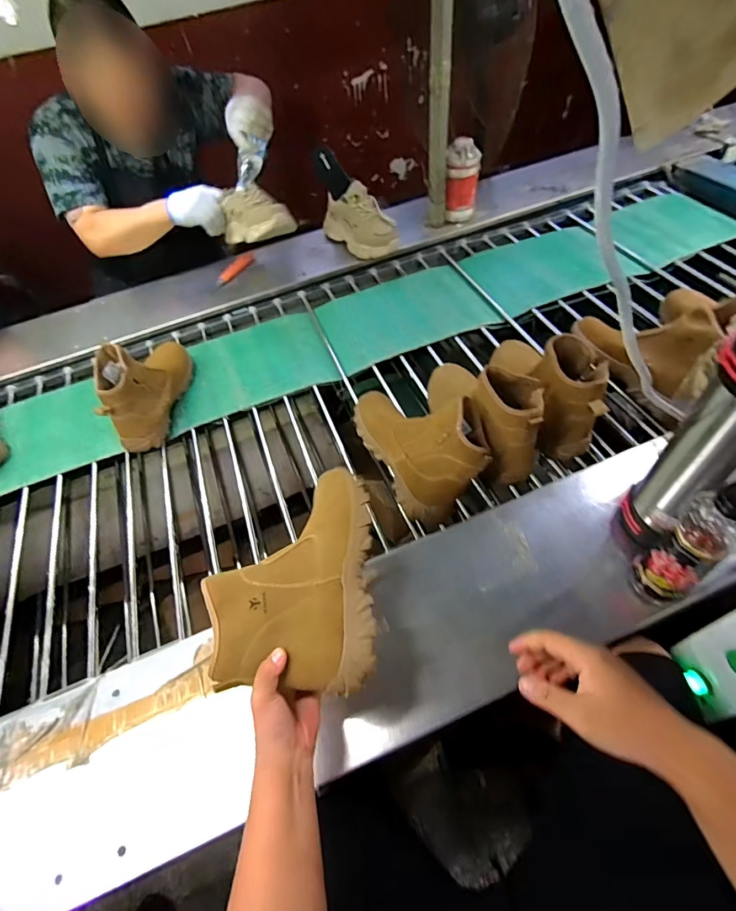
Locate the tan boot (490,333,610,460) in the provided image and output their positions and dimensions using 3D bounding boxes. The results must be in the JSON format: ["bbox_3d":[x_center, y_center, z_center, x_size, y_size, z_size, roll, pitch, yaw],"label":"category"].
[{"bbox_3d":[0.324,-0.153,0.798,0.112,0.158,0.296,-7,54,2],"label":"tan boot"}]

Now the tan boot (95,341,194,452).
[{"bbox_3d":[-0.470,-0.162,0.928,0.098,0.180,0.259,-5,54,4],"label":"tan boot"}]

